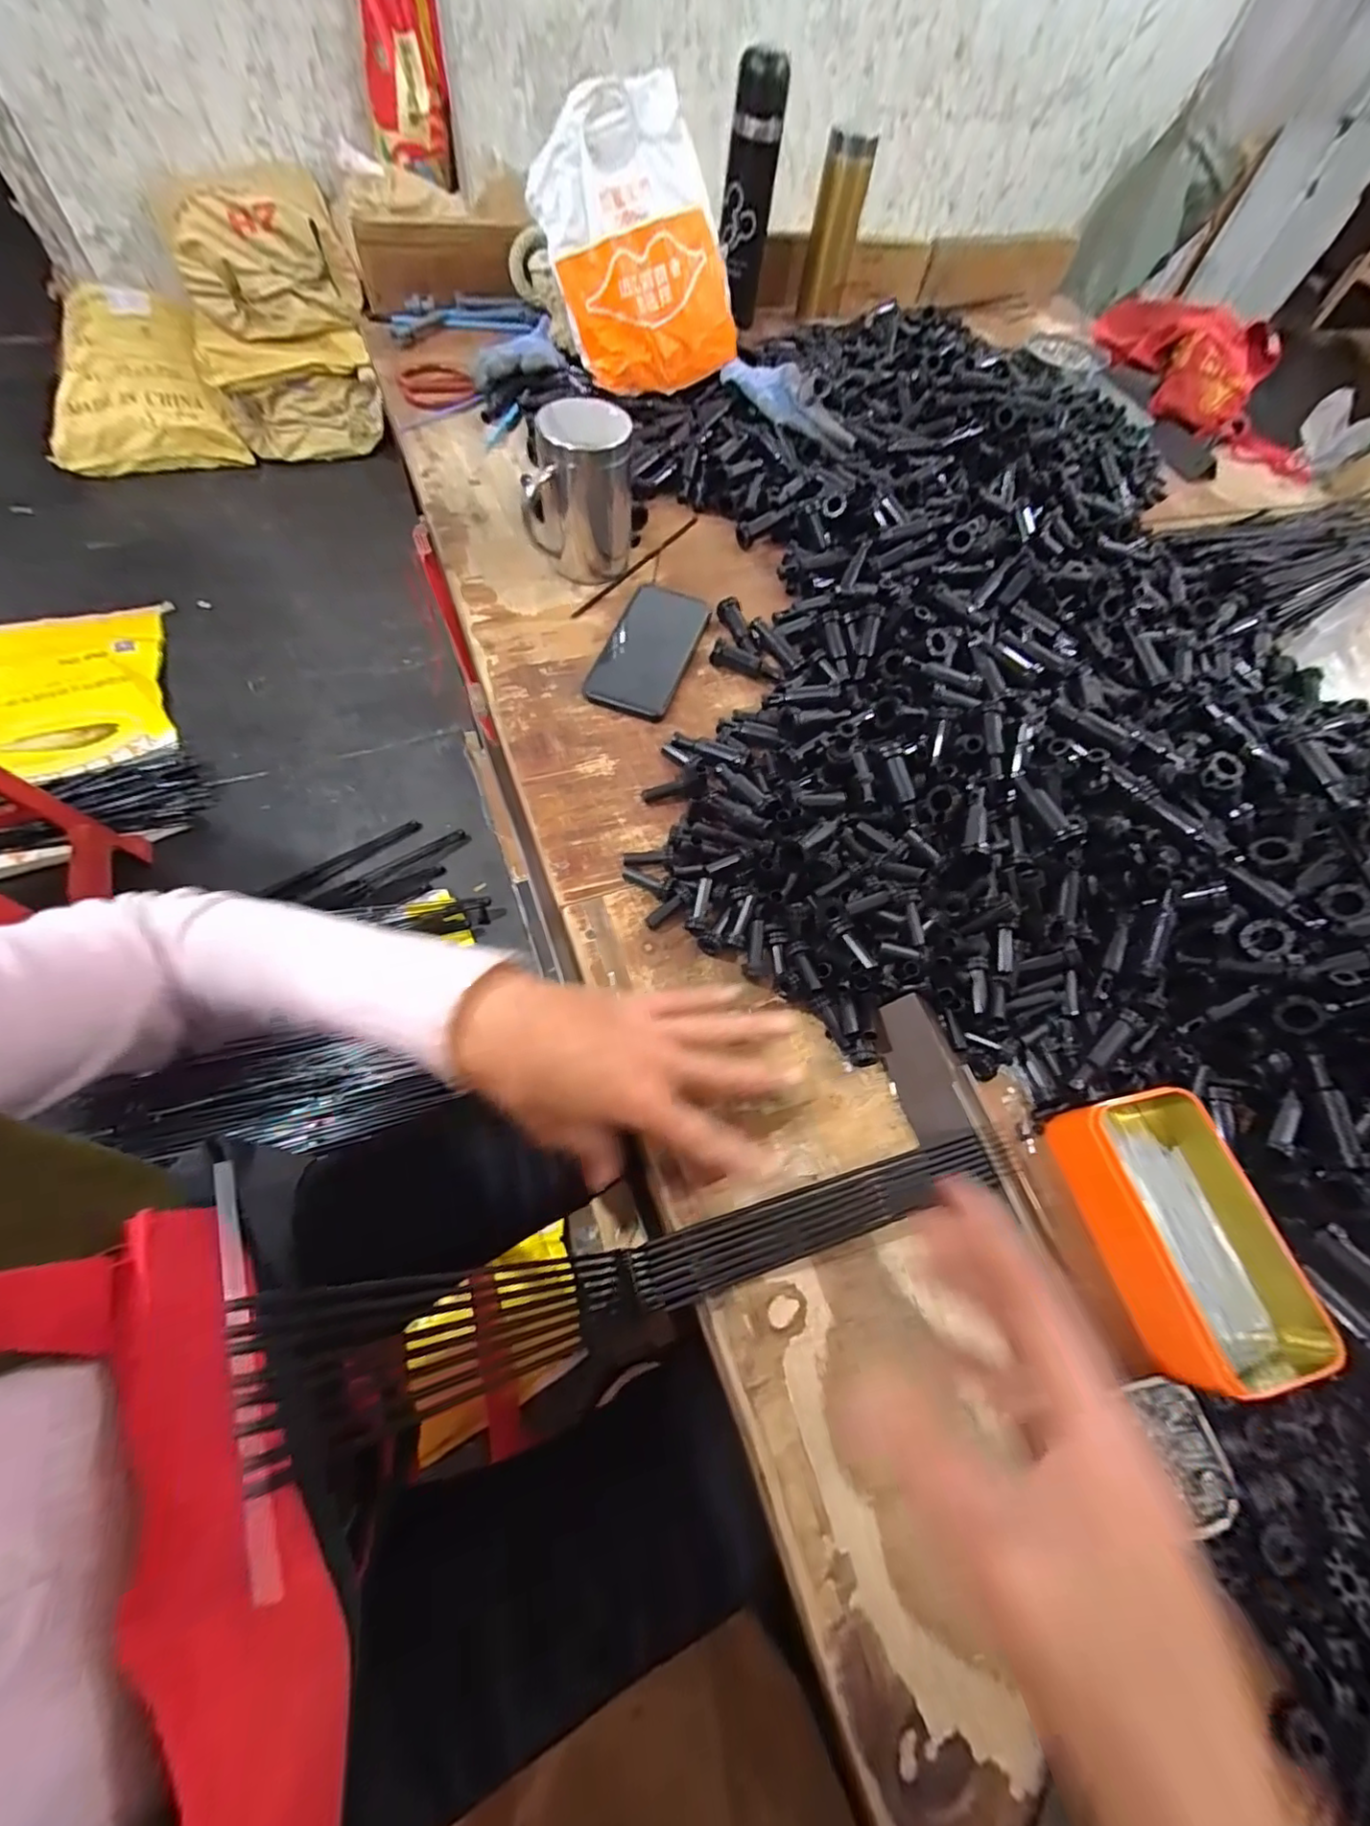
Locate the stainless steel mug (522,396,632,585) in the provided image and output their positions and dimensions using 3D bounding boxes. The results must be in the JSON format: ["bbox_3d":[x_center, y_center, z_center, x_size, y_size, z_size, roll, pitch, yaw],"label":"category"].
[{"bbox_3d":[-0.094,-0.381,0.554,0.090,0.125,0.084,2,63,-6],"label":"stainless steel mug"}]

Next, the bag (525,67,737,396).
[{"bbox_3d":[-0.055,-0.727,0.681,0.215,0.212,0.133,-20,67,-16],"label":"bag"}]

